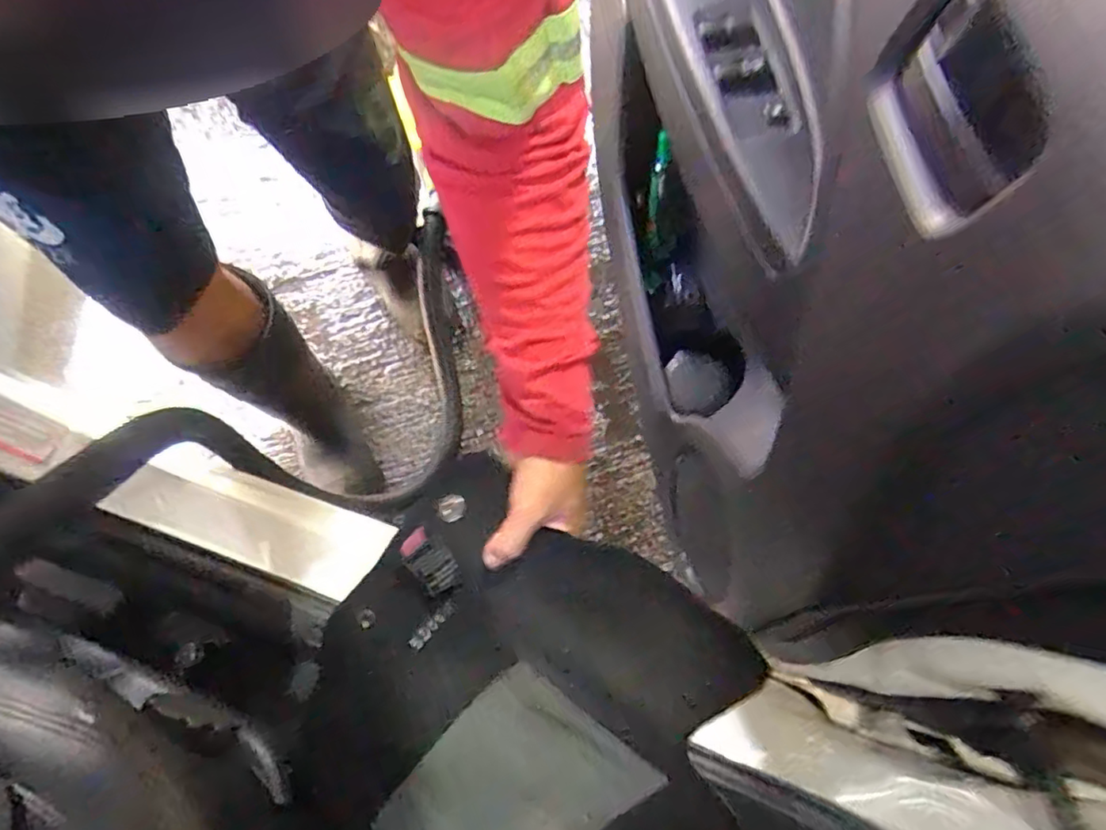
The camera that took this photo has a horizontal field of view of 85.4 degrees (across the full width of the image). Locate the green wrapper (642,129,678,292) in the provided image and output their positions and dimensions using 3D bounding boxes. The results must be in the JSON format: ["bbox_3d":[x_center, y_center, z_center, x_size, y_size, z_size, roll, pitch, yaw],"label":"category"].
[{"bbox_3d":[0.115,-0.215,0.647,0.029,0.030,0.157,-1,112,-1],"label":"green wrapper"}]

